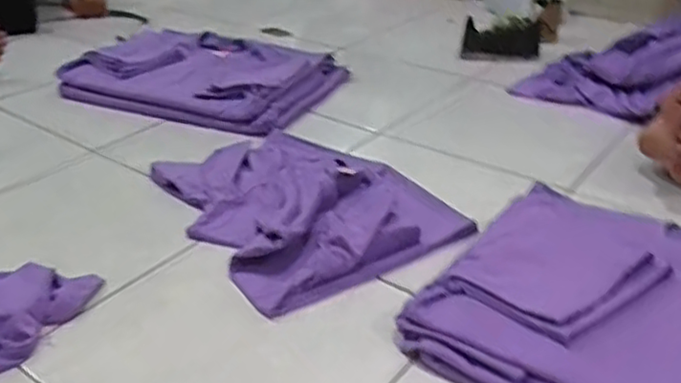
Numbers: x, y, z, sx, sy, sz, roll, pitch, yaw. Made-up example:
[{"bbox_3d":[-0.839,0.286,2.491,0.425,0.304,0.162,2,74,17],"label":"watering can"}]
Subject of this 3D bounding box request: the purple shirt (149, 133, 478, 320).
[{"bbox_3d":[-0.066,0.009,1.101,0.363,0.057,0.460,-22,36,-31],"label":"purple shirt"}]

